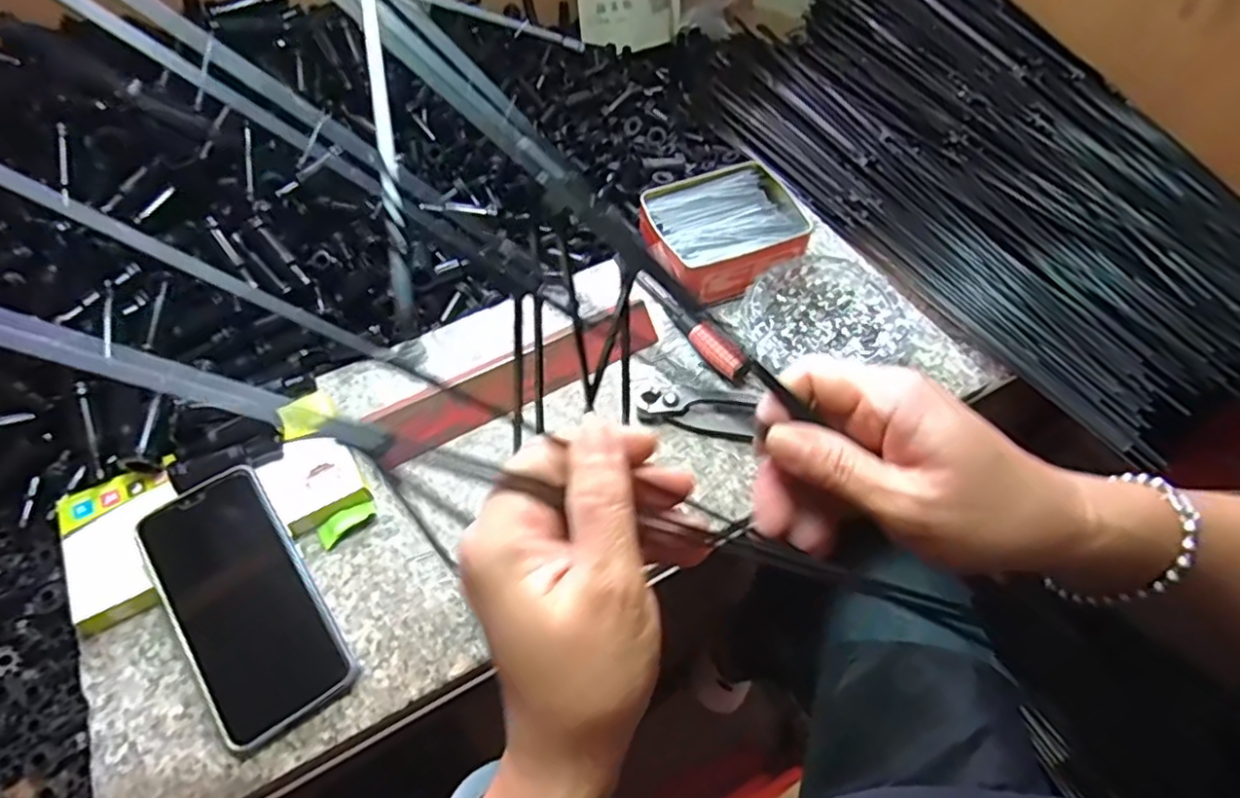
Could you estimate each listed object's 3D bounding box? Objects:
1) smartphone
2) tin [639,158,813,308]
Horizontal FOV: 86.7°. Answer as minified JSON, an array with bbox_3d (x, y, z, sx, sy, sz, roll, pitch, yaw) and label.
[{"bbox_3d":[-0.226,0.120,0.394,0.076,0.006,0.158,-31,72,-16],"label":"smartphone"},{"bbox_3d":[0.084,-0.140,0.556,0.133,0.044,0.107,-15,58,-10],"label":"tin"}]

